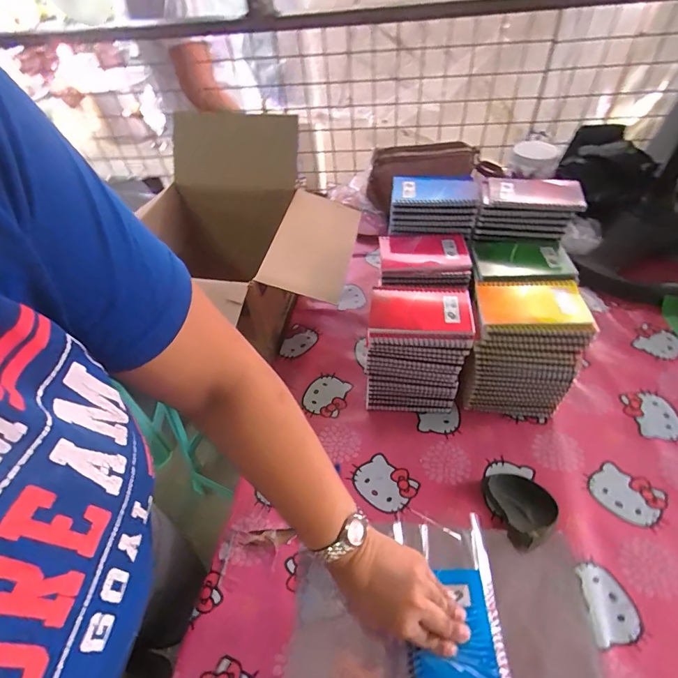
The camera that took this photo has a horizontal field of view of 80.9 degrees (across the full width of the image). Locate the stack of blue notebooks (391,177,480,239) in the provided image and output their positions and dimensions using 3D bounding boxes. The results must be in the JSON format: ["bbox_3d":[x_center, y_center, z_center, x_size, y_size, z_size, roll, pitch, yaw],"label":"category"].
[{"bbox_3d":[0.157,-0.230,0.667,0.142,0.053,0.110,7,54,11],"label":"stack of blue notebooks"}]

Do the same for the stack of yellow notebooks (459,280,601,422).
[{"bbox_3d":[0.259,0.019,0.578,0.139,0.184,0.104,8,49,13],"label":"stack of yellow notebooks"}]

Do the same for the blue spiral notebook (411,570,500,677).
[{"bbox_3d":[0.112,0.302,0.391,0.079,0.010,0.129,-2,48,5],"label":"blue spiral notebook"}]

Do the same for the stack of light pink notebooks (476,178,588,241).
[{"bbox_3d":[0.300,-0.221,0.646,0.145,0.076,0.124,6,53,10],"label":"stack of light pink notebooks"}]

